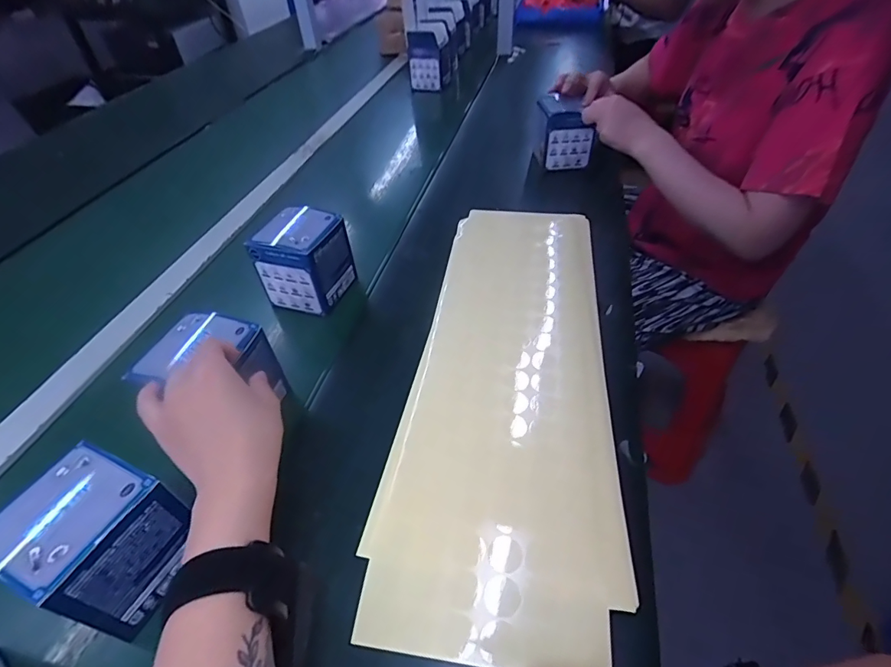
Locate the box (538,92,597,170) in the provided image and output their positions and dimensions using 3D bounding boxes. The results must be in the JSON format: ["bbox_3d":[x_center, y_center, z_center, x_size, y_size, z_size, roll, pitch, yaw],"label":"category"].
[{"bbox_3d":[0.201,-0.344,0.771,0.075,0.091,0.097,-5,45,-3],"label":"box"}]

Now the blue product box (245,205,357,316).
[{"bbox_3d":[-0.165,-0.086,0.540,0.083,0.096,0.086,13,47,15],"label":"blue product box"}]

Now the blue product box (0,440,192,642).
[{"bbox_3d":[-0.236,0.145,0.315,0.089,0.101,0.081,16,48,18],"label":"blue product box"}]

